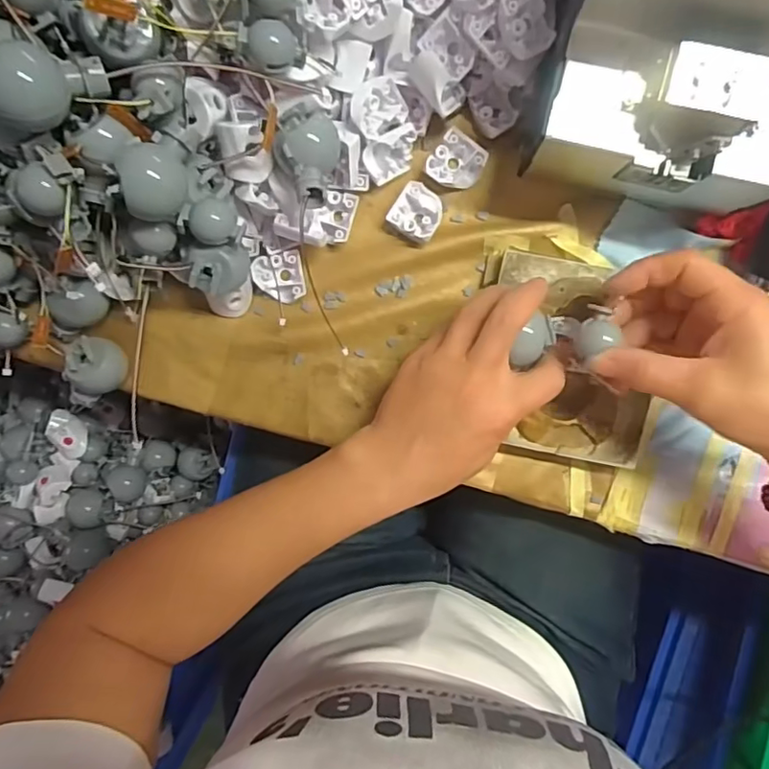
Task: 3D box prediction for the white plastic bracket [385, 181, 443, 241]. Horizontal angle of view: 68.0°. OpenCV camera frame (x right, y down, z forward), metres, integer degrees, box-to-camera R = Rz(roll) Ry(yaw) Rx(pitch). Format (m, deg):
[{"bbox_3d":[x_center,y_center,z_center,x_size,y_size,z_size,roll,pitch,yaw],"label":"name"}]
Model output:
[{"bbox_3d":[0.021,-0.109,0.358,0.030,0.016,0.031,31,98,1],"label":"white plastic bracket"}]

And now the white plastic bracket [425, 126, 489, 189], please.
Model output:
[{"bbox_3d":[0.045,-0.137,0.355,0.030,0.012,0.032,37,98,0],"label":"white plastic bracket"}]

